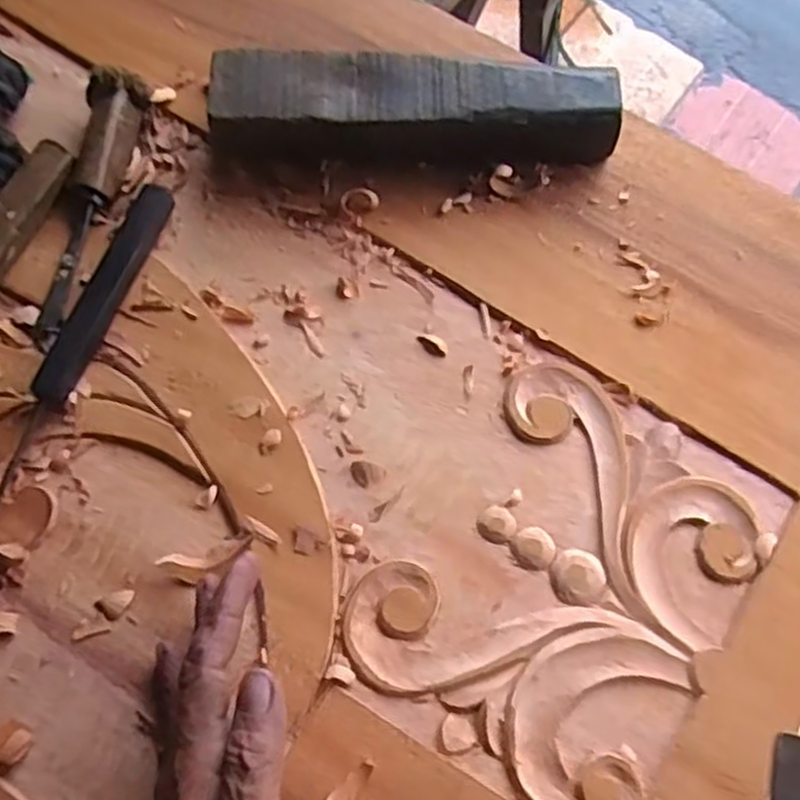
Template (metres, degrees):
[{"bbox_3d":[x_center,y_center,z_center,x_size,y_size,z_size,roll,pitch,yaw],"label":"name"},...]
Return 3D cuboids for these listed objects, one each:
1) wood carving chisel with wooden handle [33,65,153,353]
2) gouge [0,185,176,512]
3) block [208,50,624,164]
[{"bbox_3d":[-0.193,-0.126,0.485,0.042,0.035,0.176,6,69,1],"label":"wood carving chisel with wooden handle"},{"bbox_3d":[-0.192,-0.025,0.451,0.018,0.022,0.244,18,70,5],"label":"gouge"},{"bbox_3d":[0.010,-0.186,0.505,0.259,0.046,0.057,3,69,0],"label":"block"}]

